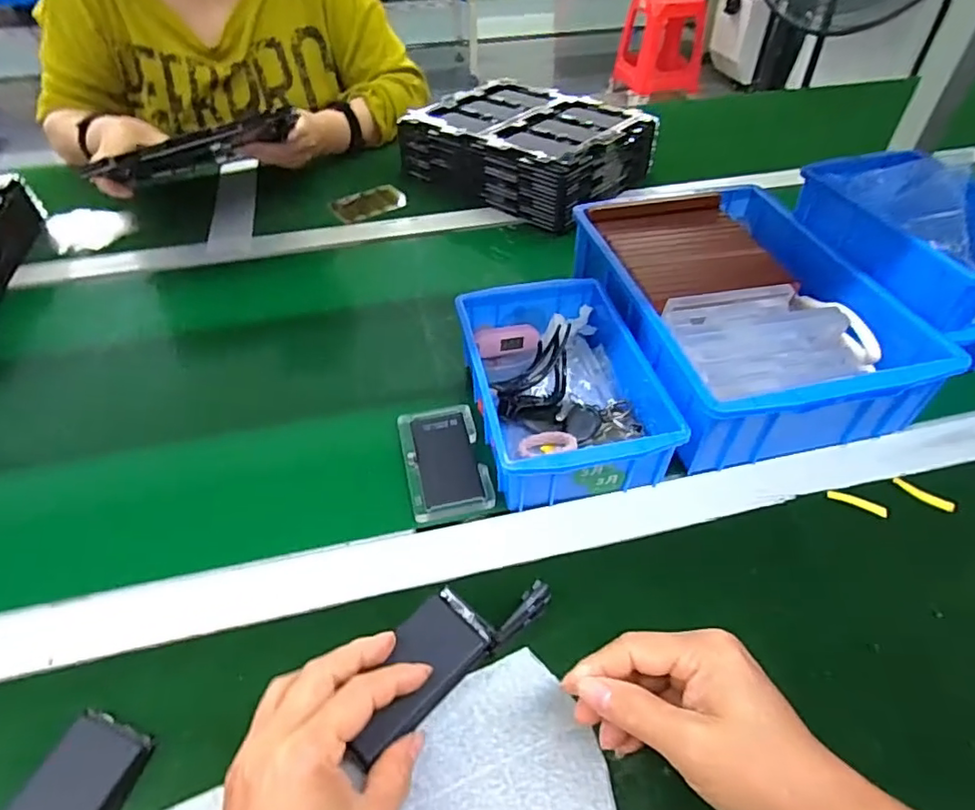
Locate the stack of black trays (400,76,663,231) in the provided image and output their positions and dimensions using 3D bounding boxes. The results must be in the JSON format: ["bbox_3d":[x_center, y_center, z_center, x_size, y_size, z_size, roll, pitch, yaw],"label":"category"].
[{"bbox_3d":[0.050,-0.347,0.785,0.279,0.090,0.226,30,54,26],"label":"stack of black trays"}]

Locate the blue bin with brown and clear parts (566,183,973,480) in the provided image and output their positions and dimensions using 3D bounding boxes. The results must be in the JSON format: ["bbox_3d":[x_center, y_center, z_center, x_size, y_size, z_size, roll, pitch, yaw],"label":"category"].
[{"bbox_3d":[0.218,-0.085,0.530,0.218,0.096,0.304,-8,46,-8],"label":"blue bin with brown and clear parts"}]

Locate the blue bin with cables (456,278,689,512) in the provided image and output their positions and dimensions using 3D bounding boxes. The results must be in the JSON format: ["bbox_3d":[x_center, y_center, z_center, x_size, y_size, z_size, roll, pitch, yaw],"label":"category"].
[{"bbox_3d":[0.055,-0.018,0.476,0.134,0.066,0.208,-9,46,-9],"label":"blue bin with cables"}]

